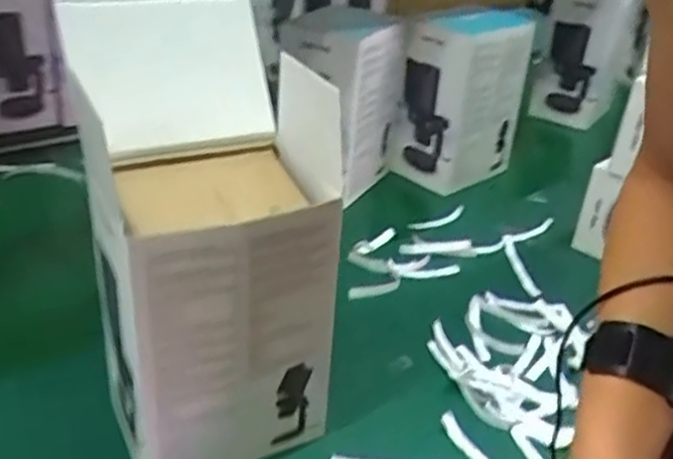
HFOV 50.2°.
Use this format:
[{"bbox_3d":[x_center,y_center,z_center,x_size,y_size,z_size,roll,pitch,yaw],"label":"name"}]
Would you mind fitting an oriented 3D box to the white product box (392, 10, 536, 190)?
[{"bbox_3d":[0.171,-0.186,1.005,0.109,0.243,0.165,27,38,33],"label":"white product box"}]

